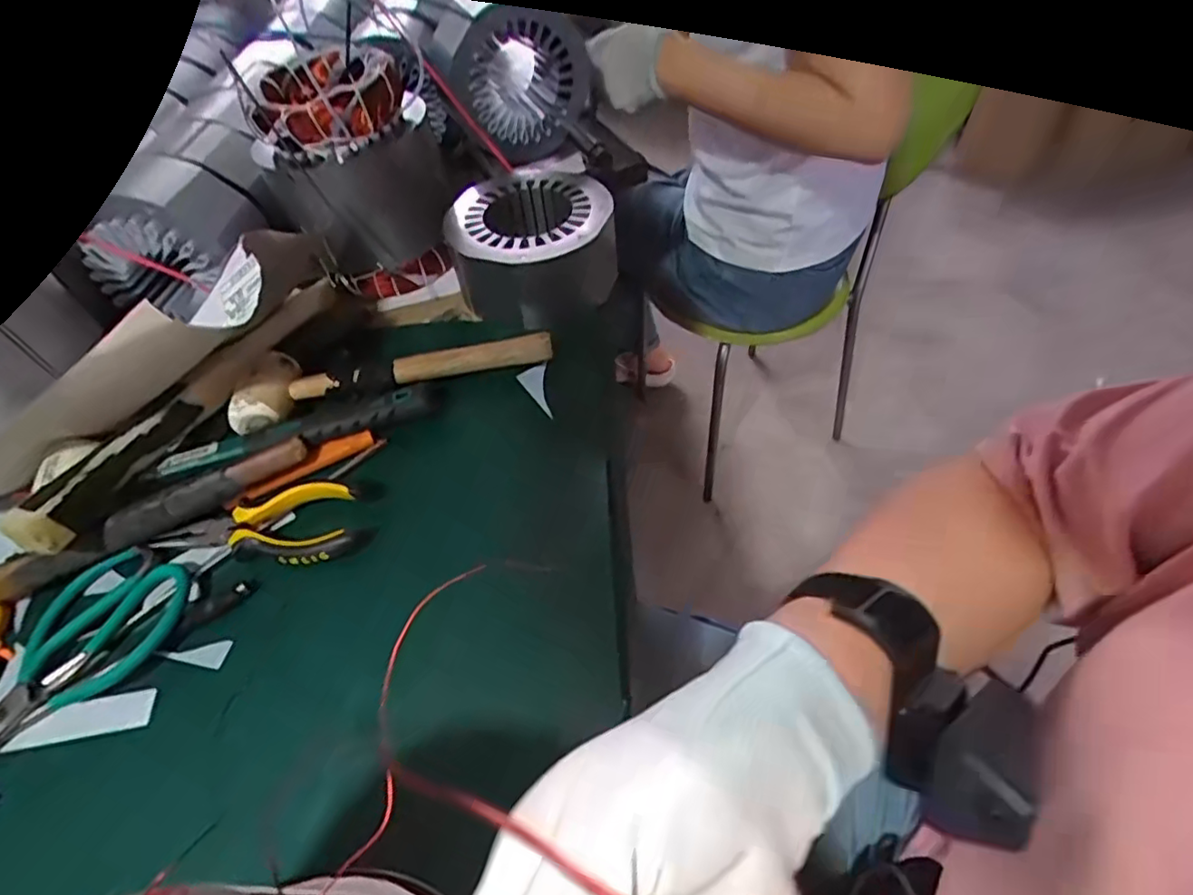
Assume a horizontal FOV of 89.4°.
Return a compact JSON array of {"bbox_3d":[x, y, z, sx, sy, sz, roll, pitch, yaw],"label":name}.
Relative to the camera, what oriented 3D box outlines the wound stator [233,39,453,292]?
[{"bbox_3d":[-0.217,-0.253,0.572,0.153,0.176,0.122,-24,54,-13],"label":"wound stator"}]

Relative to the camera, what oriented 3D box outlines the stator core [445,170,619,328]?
[{"bbox_3d":[-0.053,-0.189,0.581,0.147,0.088,0.137,-3,52,4],"label":"stator core"}]

